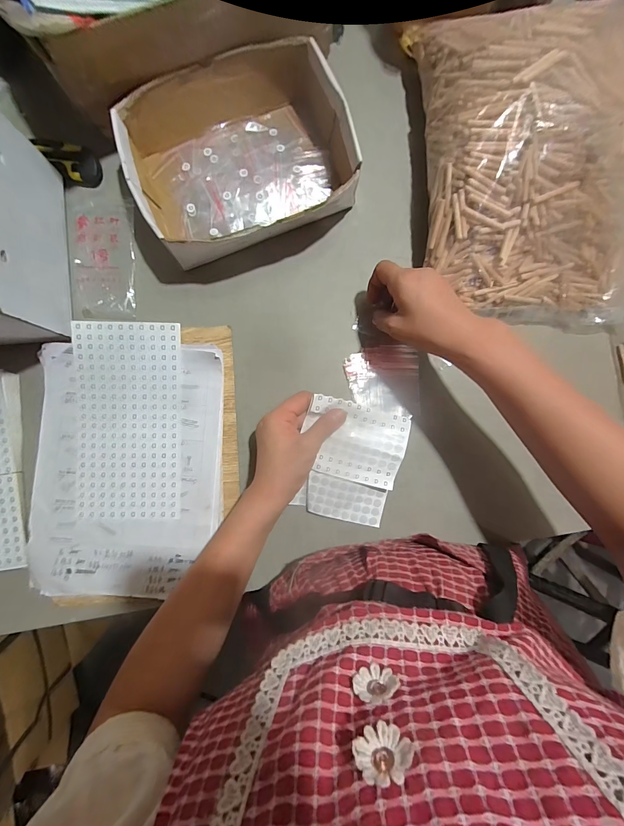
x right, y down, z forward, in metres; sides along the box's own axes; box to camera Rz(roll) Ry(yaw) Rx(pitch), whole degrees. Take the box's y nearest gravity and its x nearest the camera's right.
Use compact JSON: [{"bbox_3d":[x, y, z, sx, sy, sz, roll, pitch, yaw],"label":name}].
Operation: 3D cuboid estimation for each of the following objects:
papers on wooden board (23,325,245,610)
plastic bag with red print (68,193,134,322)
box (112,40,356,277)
[{"bbox_3d":[-0.210,0.057,0.398,0.235,0.024,0.320,-1,88,-2],"label":"papers on wooden board"},{"bbox_3d":[-0.261,-0.197,0.410,0.080,0.012,0.159,-1,88,-2],"label":"plastic bag with red print"},{"bbox_3d":[-0.081,-0.297,0.391,0.241,0.062,0.194,-23,89,-2],"label":"box"}]

